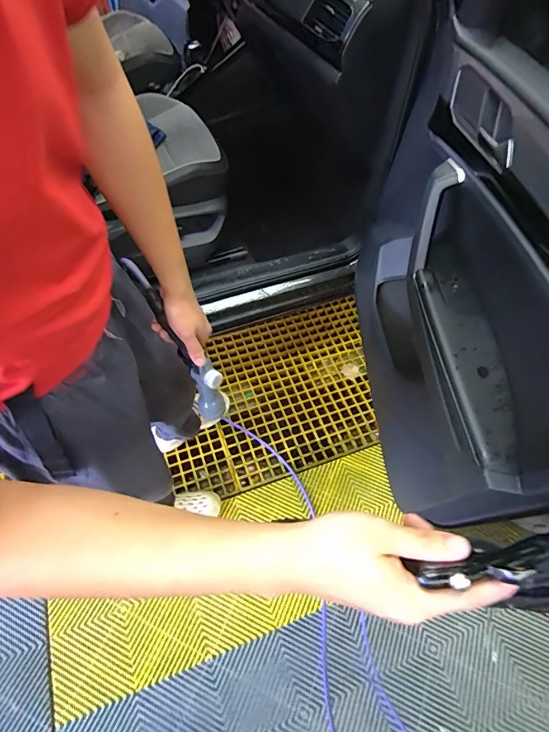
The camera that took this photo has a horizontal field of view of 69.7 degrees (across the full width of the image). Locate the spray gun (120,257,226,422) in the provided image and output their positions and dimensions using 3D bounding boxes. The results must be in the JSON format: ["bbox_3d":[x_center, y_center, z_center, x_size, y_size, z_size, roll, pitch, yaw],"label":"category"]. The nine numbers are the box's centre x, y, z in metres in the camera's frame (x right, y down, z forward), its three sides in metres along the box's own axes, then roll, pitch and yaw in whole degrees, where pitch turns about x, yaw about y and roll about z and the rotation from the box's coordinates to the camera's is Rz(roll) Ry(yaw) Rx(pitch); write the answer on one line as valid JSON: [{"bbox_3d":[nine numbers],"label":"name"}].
[{"bbox_3d":[-0.166,-0.042,0.678,0.046,0.081,0.324,-36,106,-24],"label":"spray gun"}]

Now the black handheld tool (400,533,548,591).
[{"bbox_3d":[0.200,0.141,0.303,0.198,0.040,0.026,-2,55,-23],"label":"black handheld tool"}]

